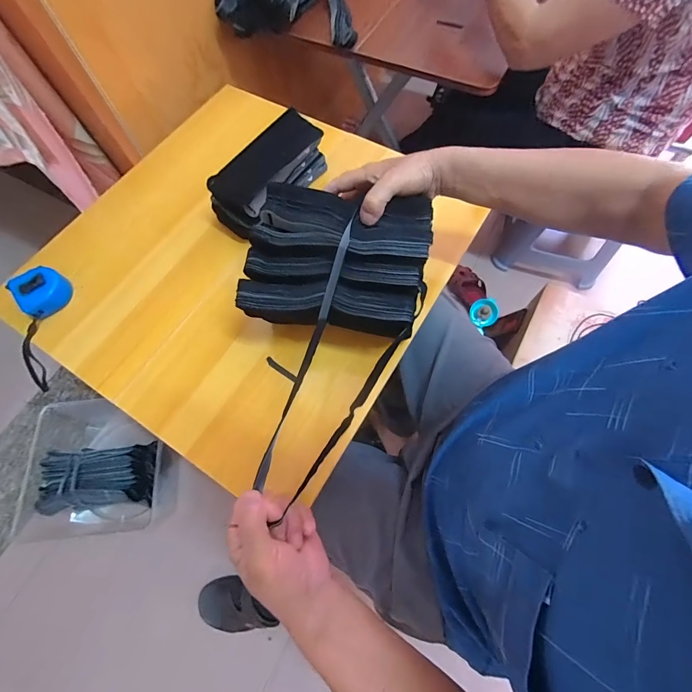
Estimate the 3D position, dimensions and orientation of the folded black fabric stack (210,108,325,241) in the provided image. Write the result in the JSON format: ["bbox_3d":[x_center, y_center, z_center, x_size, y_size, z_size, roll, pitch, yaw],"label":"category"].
[{"bbox_3d":[-0.120,-0.271,0.553,0.078,0.080,0.212,31,72,13],"label":"folded black fabric stack"}]

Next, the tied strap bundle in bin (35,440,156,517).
[{"bbox_3d":[-0.561,0.303,0.802,0.230,0.093,0.134,-4,68,1],"label":"tied strap bundle in bin"}]

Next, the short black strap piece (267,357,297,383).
[{"bbox_3d":[-0.089,0.032,0.478,0.054,0.004,0.009,35,74,15],"label":"short black strap piece"}]

